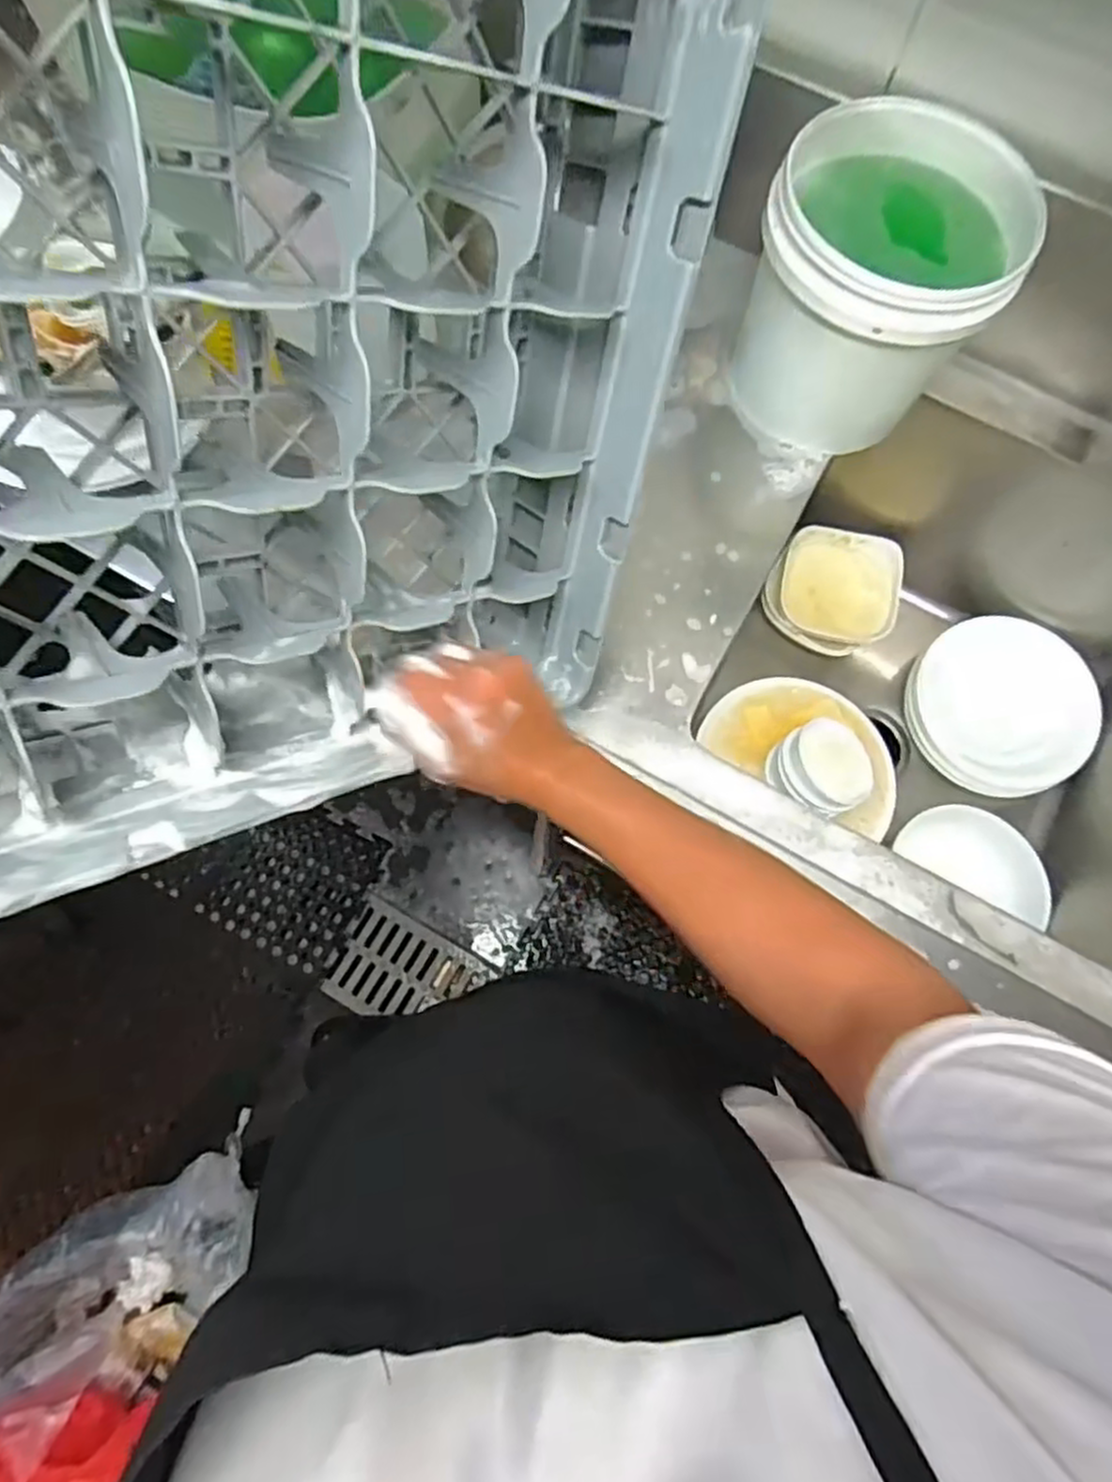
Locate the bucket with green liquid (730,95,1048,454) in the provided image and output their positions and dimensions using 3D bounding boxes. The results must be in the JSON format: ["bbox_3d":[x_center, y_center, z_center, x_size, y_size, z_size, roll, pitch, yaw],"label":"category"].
[{"bbox_3d":[0.296,-0.409,0.707,0.202,0.194,0.209,0,73,0],"label":"bucket with green liquid"}]

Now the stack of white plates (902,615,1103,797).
[{"bbox_3d":[0.586,-0.046,0.983,0.217,0.071,0.231,-15,74,-5],"label":"stack of white plates"}]

